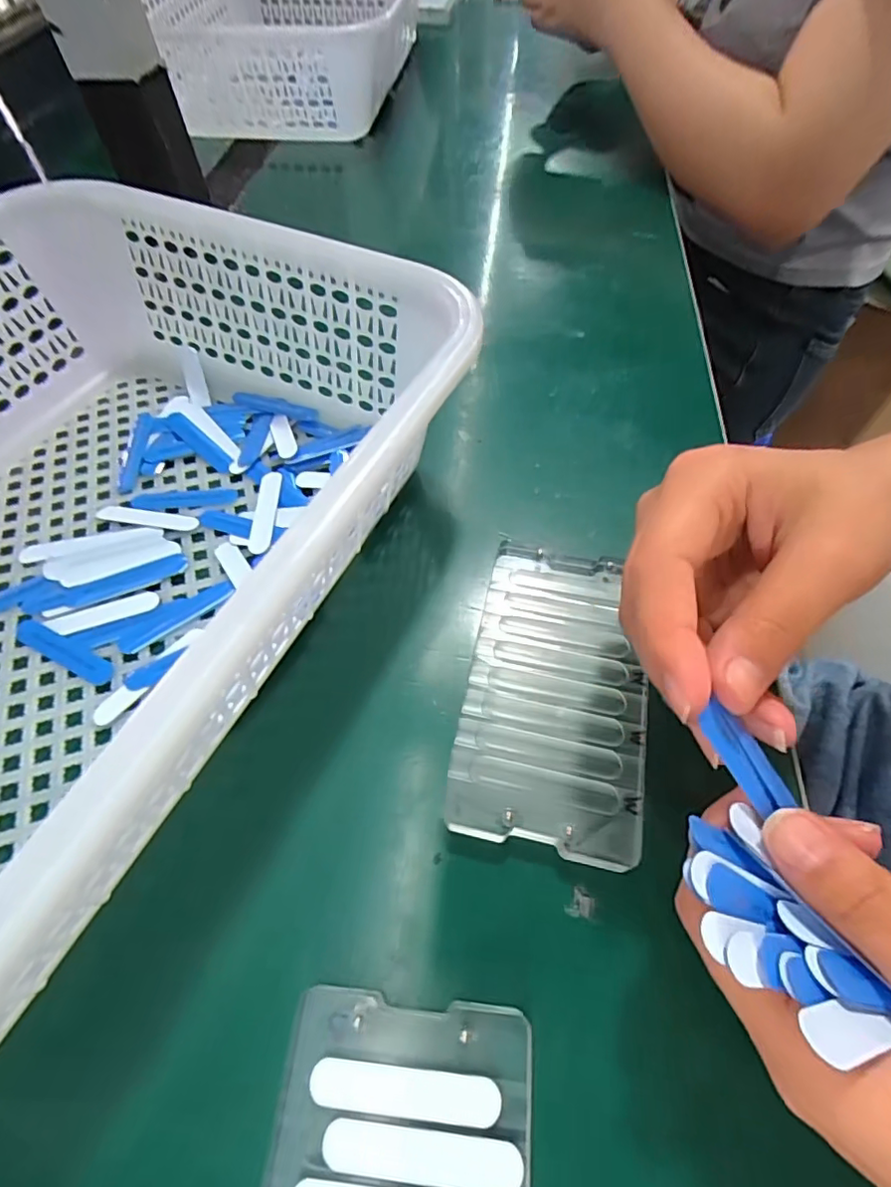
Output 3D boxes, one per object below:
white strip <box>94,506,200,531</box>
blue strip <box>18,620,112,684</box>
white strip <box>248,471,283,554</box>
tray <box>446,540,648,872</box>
[{"bbox_3d":[-0.144,-0.037,0.266,0.051,0.004,0.010,10,57,7],"label":"white strip"},{"bbox_3d":[-0.158,0.023,0.228,0.050,0.004,0.010,23,60,15],"label":"blue strip"},{"bbox_3d":[-0.086,-0.039,0.264,0.011,0.004,0.050,-1,57,0],"label":"white strip"},{"bbox_3d":[0.043,0.035,0.218,0.065,0.014,0.123,10,57,7],"label":"tray"}]

